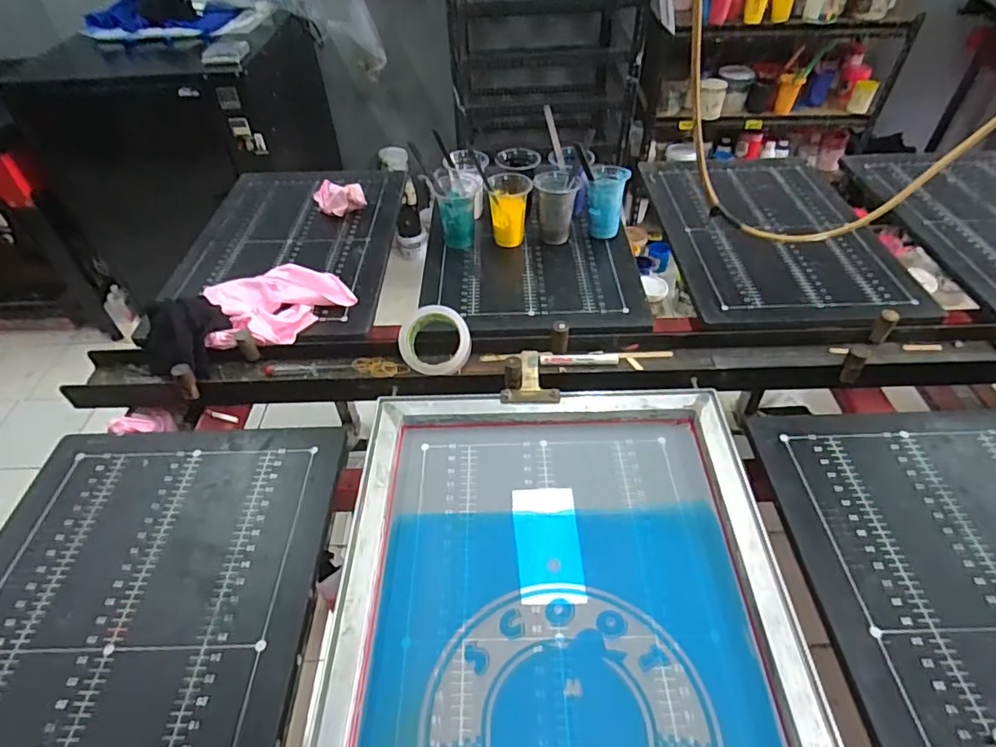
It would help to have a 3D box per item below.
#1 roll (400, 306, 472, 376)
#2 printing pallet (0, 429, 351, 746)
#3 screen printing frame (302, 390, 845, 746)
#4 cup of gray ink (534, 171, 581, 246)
[{"bbox_3d":[-0.091,-0.047,0.815,0.101,0.037,0.099,3,85,-1],"label":"roll"},{"bbox_3d":[-0.403,0.297,0.568,0.397,0.024,0.574,-2,45,1],"label":"printing pallet"},{"bbox_3d":[0.066,0.284,0.557,0.465,0.041,0.652,-2,45,1],"label":"screen printing frame"},{"bbox_3d":[0.113,-0.316,1.068,0.079,0.123,0.084,-1,45,1],"label":"cup of gray ink"}]

